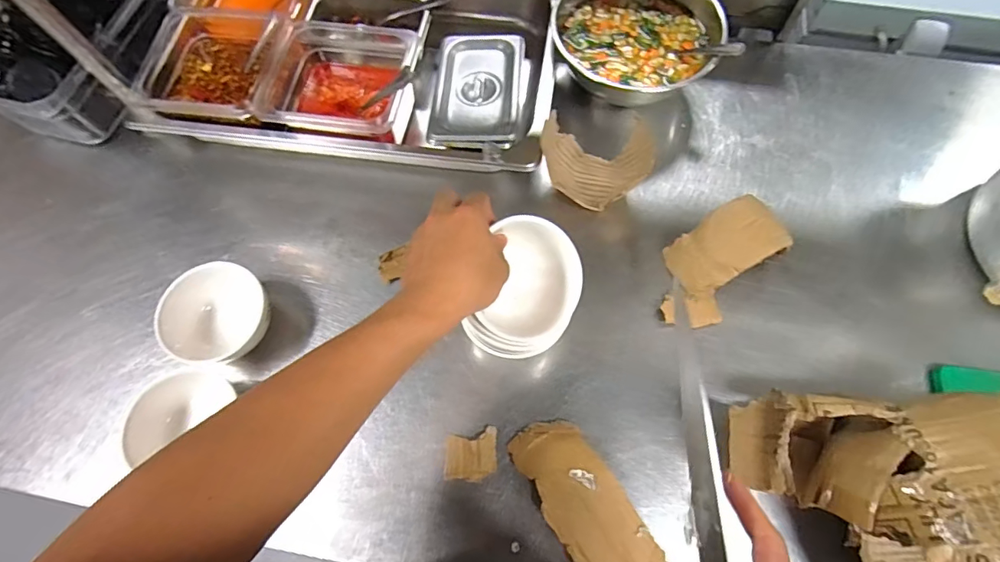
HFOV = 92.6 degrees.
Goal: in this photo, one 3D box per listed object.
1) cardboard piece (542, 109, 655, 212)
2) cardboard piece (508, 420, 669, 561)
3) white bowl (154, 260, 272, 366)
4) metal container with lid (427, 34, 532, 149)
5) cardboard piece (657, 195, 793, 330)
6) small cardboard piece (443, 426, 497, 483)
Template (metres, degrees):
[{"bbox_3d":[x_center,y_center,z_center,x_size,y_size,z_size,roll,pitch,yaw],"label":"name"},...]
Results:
[{"bbox_3d":[0.117,-0.138,0.588,0.130,0.074,0.093,2,66,4],"label":"cardboard piece"},{"bbox_3d":[0.084,0.218,0.458,0.073,0.030,0.181,-31,68,-10],"label":"cardboard piece"},{"bbox_3d":[-0.304,0.042,0.528,0.108,0.065,0.105,-1,66,3],"label":"white bowl"},{"bbox_3d":[-0.024,-0.232,0.623,0.114,0.072,0.179,5,68,4],"label":"metal container with lid"},{"bbox_3d":[0.231,-0.020,0.524,0.134,0.080,0.089,-43,70,-15],"label":"cardboard piece"},{"bbox_3d":[-0.030,0.178,0.493,0.053,0.010,0.051,-1,66,3],"label":"small cardboard piece"}]

